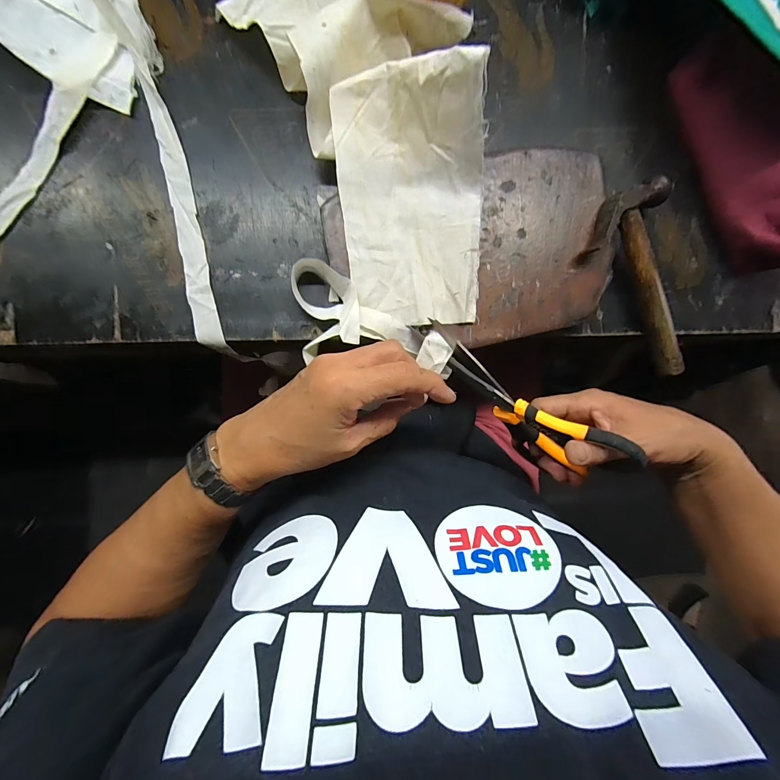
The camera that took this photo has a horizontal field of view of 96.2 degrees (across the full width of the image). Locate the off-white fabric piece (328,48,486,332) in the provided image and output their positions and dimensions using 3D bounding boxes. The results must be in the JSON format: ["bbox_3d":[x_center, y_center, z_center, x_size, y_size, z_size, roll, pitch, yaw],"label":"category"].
[{"bbox_3d":[0.022,-0.154,0.281,0.118,0.061,0.191,-6,92,-5],"label":"off-white fabric piece"}]

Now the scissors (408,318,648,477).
[{"bbox_3d":[0.094,0.007,0.262,0.179,0.069,0.028,36,89,-3],"label":"scissors"}]

